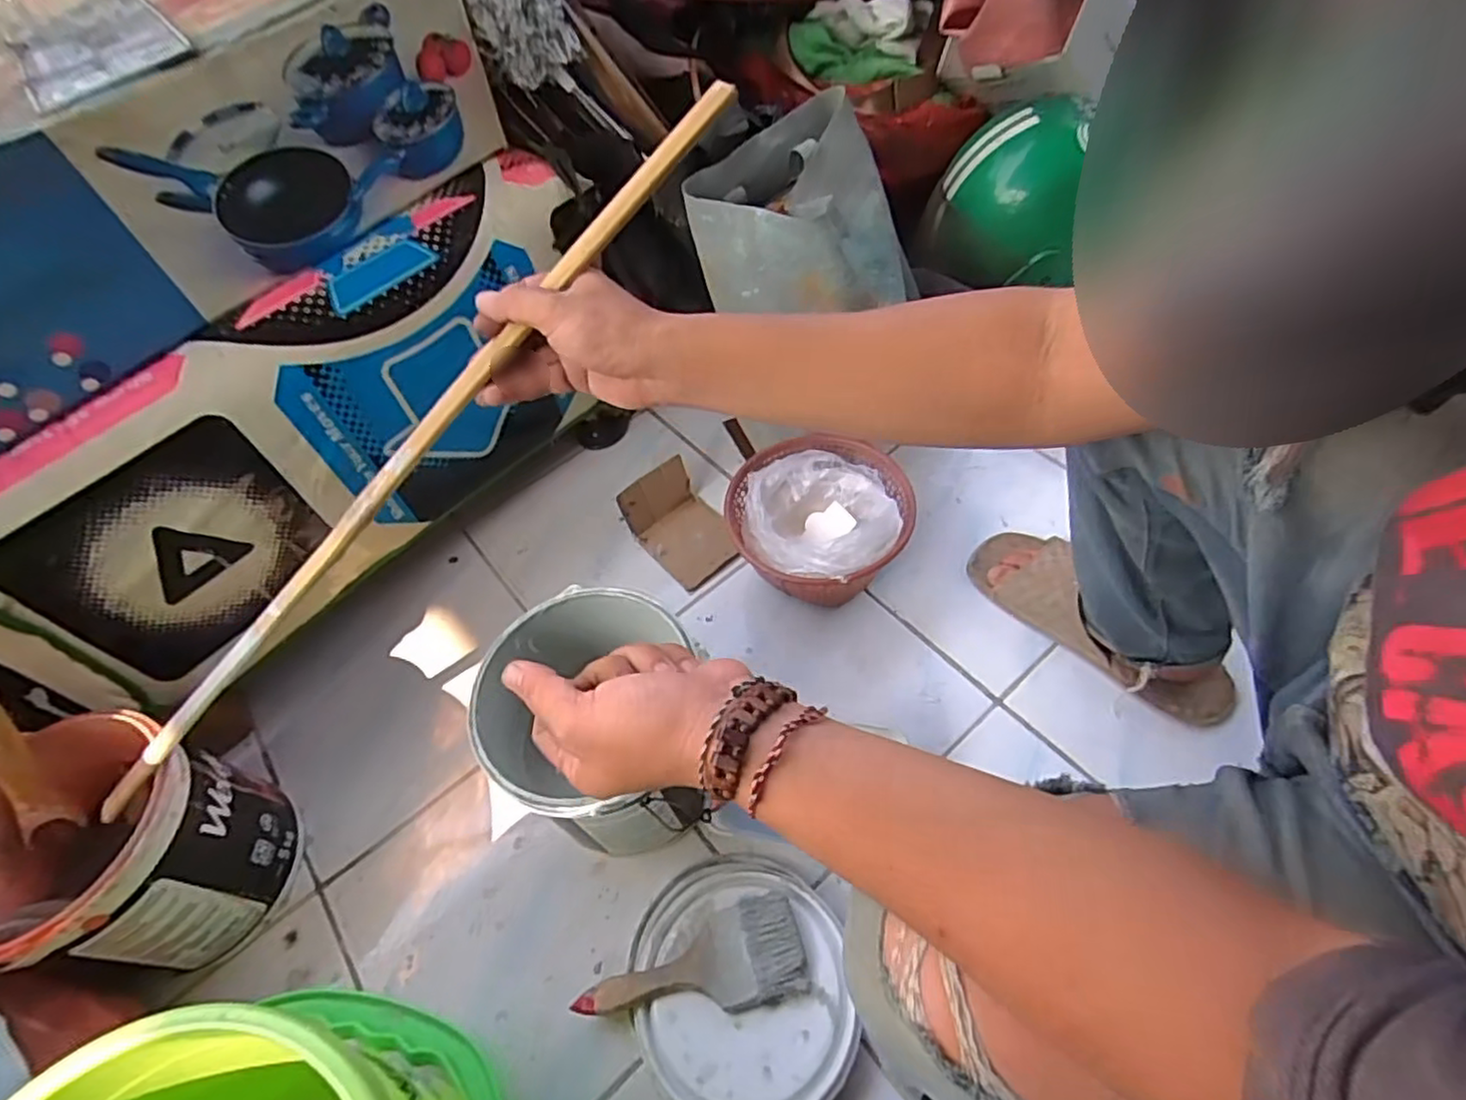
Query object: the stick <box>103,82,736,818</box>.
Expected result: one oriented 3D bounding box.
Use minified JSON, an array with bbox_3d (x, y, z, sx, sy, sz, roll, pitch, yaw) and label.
[{"bbox_3d":[-0.243,-0.027,0.449,0.669,0.015,0.020,-43,57,14],"label":"stick"}]

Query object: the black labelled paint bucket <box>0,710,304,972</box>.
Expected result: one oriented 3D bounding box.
[{"bbox_3d":[-0.513,0.251,0.578,0.197,0.173,0.177,11,57,13],"label":"black labelled paint bucket"}]

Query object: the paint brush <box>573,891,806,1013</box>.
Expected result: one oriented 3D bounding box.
[{"bbox_3d":[-0.033,0.325,0.529,0.174,0.016,0.070,-13,55,-4],"label":"paint brush"}]

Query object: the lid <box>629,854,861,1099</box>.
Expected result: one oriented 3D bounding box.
[{"bbox_3d":[0.006,0.340,0.532,0.165,0.022,0.177,-5,56,7],"label":"lid"}]

